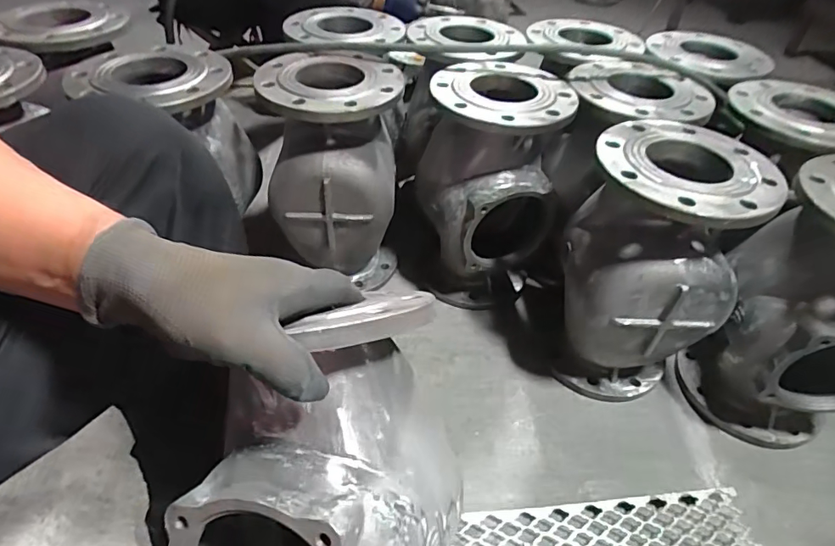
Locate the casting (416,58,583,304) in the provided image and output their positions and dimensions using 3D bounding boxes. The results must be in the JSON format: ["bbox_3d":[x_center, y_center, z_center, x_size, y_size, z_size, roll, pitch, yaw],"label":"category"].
[{"bbox_3d":[0.110,-0.135,0.829,0.217,0.361,0.215,5,44,2],"label":"casting"}]

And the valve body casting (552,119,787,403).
[{"bbox_3d":[0.316,0.001,0.705,0.210,0.368,0.223,16,46,13],"label":"valve body casting"}]

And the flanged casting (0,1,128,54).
[{"bbox_3d":[-0.597,-0.410,0.804,0.180,0.029,0.187,32,51,26],"label":"flanged casting"}]

